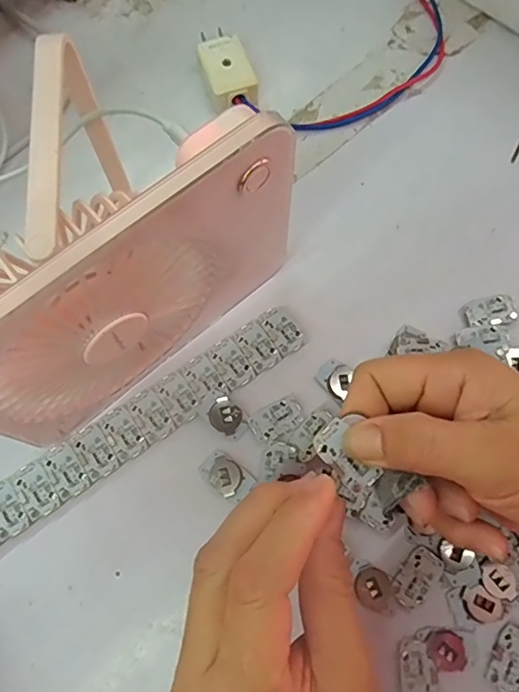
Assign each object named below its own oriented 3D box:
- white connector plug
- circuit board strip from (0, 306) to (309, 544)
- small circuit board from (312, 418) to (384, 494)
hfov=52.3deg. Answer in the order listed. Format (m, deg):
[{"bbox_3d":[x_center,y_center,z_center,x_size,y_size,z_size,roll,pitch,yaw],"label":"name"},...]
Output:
[{"bbox_3d":[-0.024,-0.196,0.370,0.029,0.021,0.065,-18,73,-6],"label":"white connector plug"},{"bbox_3d":[-0.083,0.053,0.295,0.248,0.006,0.030,-32,75,-10],"label":"circuit board strip"},{"bbox_3d":[0.036,0.046,0.218,0.016,0.004,0.030,-39,87,-12],"label":"small circuit board"}]

